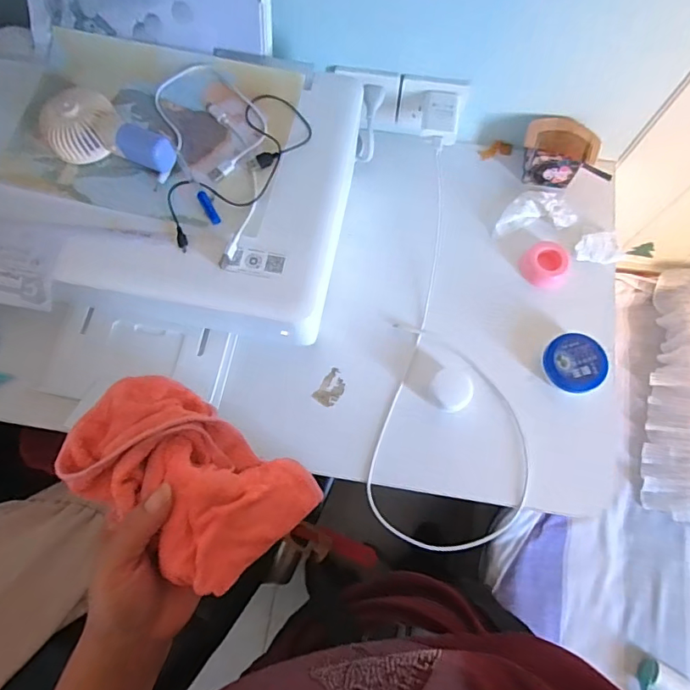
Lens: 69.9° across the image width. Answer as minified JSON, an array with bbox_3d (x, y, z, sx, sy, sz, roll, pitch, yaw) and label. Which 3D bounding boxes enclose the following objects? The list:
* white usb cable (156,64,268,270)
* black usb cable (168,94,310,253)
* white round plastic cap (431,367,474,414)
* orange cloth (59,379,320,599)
[{"bbox_3d":[-0.125,-0.206,0.527,0.102,0.009,0.246,-23,75,-8],"label":"white usb cable"},{"bbox_3d":[-0.116,-0.186,0.522,0.084,0.006,0.206,34,75,9],"label":"black usb cable"},{"bbox_3d":[0.128,0.054,0.594,0.050,0.025,0.049,-34,76,-11],"label":"white round plastic cap"},{"bbox_3d":[-0.102,0.085,0.320,0.144,0.054,0.092,38,76,10],"label":"orange cloth"}]

